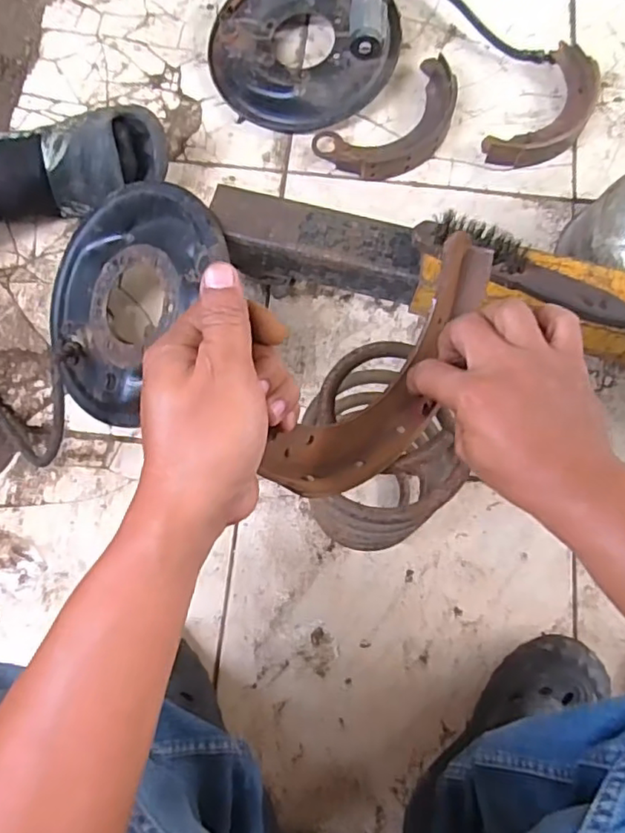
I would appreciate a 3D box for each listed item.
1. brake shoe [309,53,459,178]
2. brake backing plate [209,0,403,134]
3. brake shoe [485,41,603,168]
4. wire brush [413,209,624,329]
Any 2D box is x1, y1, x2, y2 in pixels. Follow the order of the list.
[{"bbox_3d":[0.120,-0.406,0.824,0.217,0.035,0.115,-35,79,-7],"label":"brake shoe"},{"bbox_3d":[-0.016,-0.537,0.833,0.265,0.076,0.248,19,78,5],"label":"brake backing plate"},{"bbox_3d":[0.337,-0.428,0.832,0.100,0.035,0.223,36,80,8],"label":"brake shoe"},{"bbox_3d":[0.212,-0.143,0.580,0.235,0.040,0.039,24,77,5],"label":"wire brush"}]

